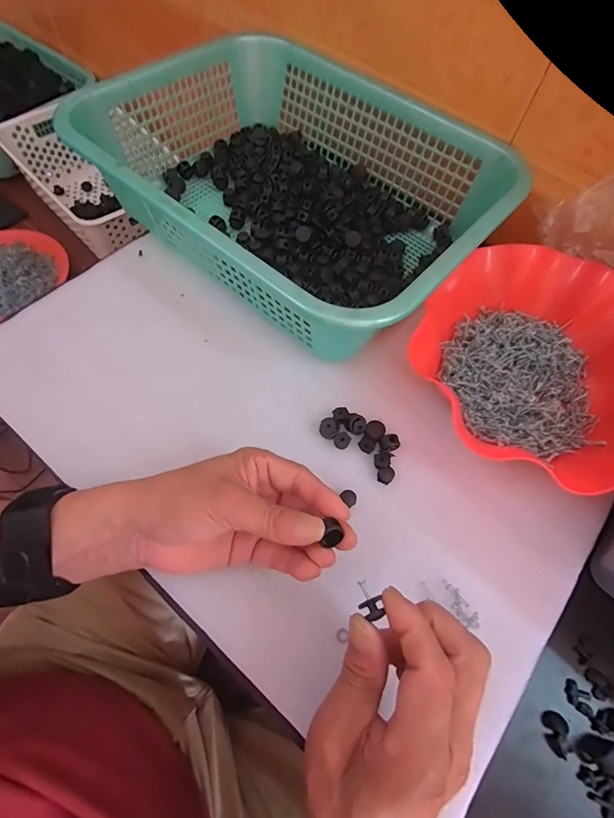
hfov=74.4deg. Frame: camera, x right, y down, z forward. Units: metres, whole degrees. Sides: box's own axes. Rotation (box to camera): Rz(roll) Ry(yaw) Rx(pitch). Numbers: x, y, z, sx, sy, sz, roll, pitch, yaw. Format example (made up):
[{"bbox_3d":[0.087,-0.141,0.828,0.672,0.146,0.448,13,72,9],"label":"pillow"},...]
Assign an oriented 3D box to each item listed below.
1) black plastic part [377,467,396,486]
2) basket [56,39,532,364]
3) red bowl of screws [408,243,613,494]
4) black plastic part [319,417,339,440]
[{"bbox_3d":[0.065,0.054,0.333,0.012,0.005,0.015,41,69,16],"label":"black plastic part"},{"bbox_3d":[-0.009,-0.233,0.407,0.381,0.097,0.286,38,68,14],"label":"basket"},{"bbox_3d":[0.200,-0.042,0.347,0.208,0.058,0.214,1,64,-3],"label":"red bowl of screws"},{"bbox_3d":[0.019,0.016,0.346,0.017,0.010,0.018,1,64,-3],"label":"black plastic part"}]

